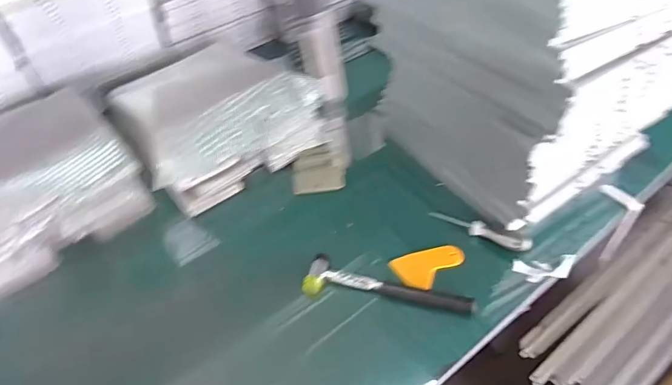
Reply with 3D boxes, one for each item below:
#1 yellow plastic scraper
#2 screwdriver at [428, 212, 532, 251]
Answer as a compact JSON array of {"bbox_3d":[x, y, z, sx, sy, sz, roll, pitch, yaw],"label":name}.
[{"bbox_3d":[0.147,0.110,0.692,0.111,0.012,0.067,-18,46,-11],"label":"yellow plastic scraper"},{"bbox_3d":[0.229,0.060,0.719,0.156,0.024,0.020,16,49,21],"label":"screwdriver"}]

